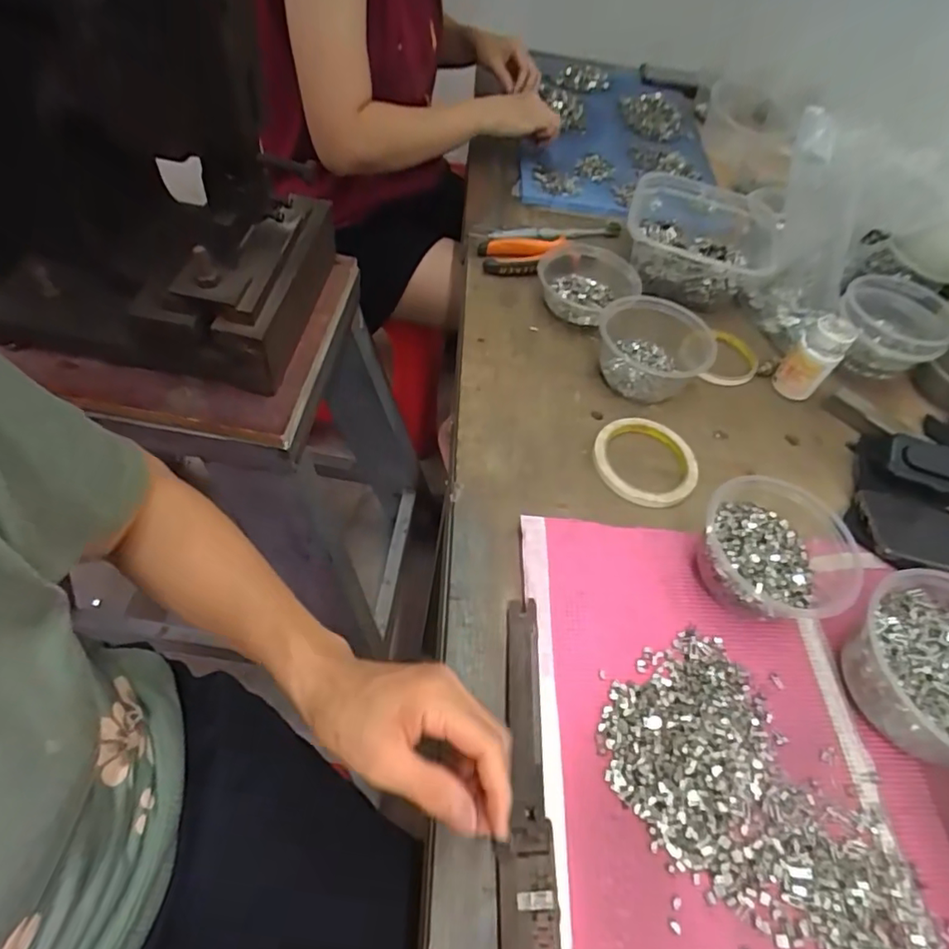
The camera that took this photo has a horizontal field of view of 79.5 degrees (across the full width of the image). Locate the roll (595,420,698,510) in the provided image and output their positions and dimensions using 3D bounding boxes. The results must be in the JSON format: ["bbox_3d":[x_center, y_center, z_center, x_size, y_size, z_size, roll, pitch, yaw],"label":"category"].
[{"bbox_3d":[0.162,-0.014,0.537,0.095,0.011,0.105,42,59,19],"label":"roll"}]

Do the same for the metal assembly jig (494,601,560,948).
[{"bbox_3d":[0.031,0.211,0.340,0.032,0.024,0.285,3,54,-2],"label":"metal assembly jig"}]

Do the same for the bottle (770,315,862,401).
[{"bbox_3d":[0.356,-0.121,0.604,0.044,0.084,0.046,39,58,18],"label":"bottle"}]

